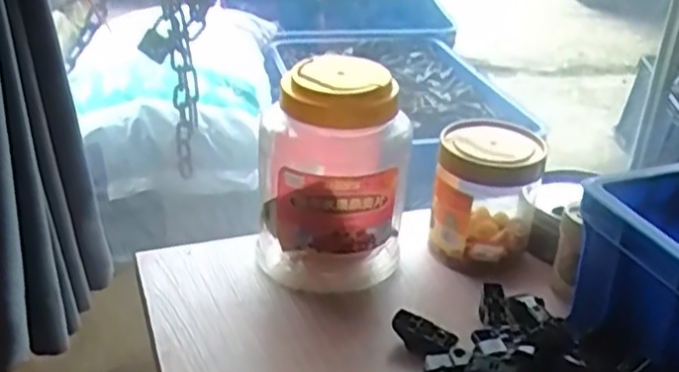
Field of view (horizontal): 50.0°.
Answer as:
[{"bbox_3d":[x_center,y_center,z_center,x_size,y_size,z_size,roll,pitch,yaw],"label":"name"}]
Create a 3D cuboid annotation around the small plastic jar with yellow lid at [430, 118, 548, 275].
[{"bbox_3d":[0.124,0.004,0.619,0.085,0.112,0.090,8,29,11],"label":"small plastic jar with yellow lid"}]

